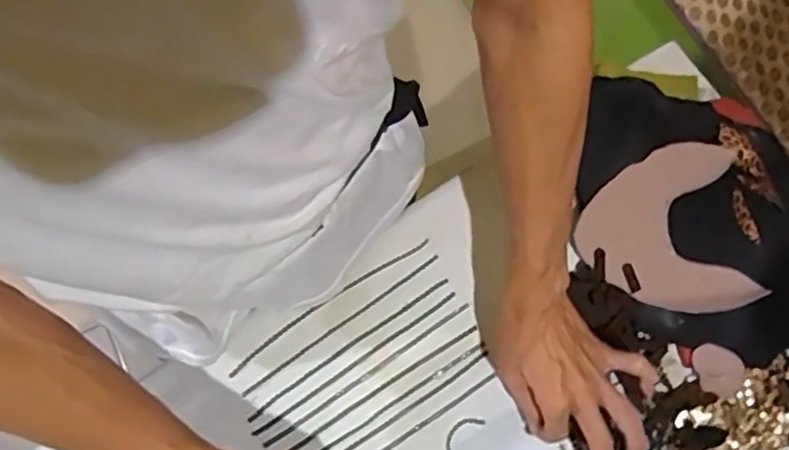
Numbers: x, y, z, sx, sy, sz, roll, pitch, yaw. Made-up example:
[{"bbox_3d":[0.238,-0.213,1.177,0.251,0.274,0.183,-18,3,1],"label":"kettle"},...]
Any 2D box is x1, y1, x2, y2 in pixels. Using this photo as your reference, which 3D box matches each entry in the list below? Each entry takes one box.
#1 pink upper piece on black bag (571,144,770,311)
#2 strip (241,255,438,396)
[{"bbox_3d":[0.260,0.005,0.655,0.158,0.026,0.155,-4,74,0],"label":"pink upper piece on black bag"},{"bbox_3d":[-0.053,0.098,0.661,0.231,0.007,0.005,-35,77,-8],"label":"strip"}]

